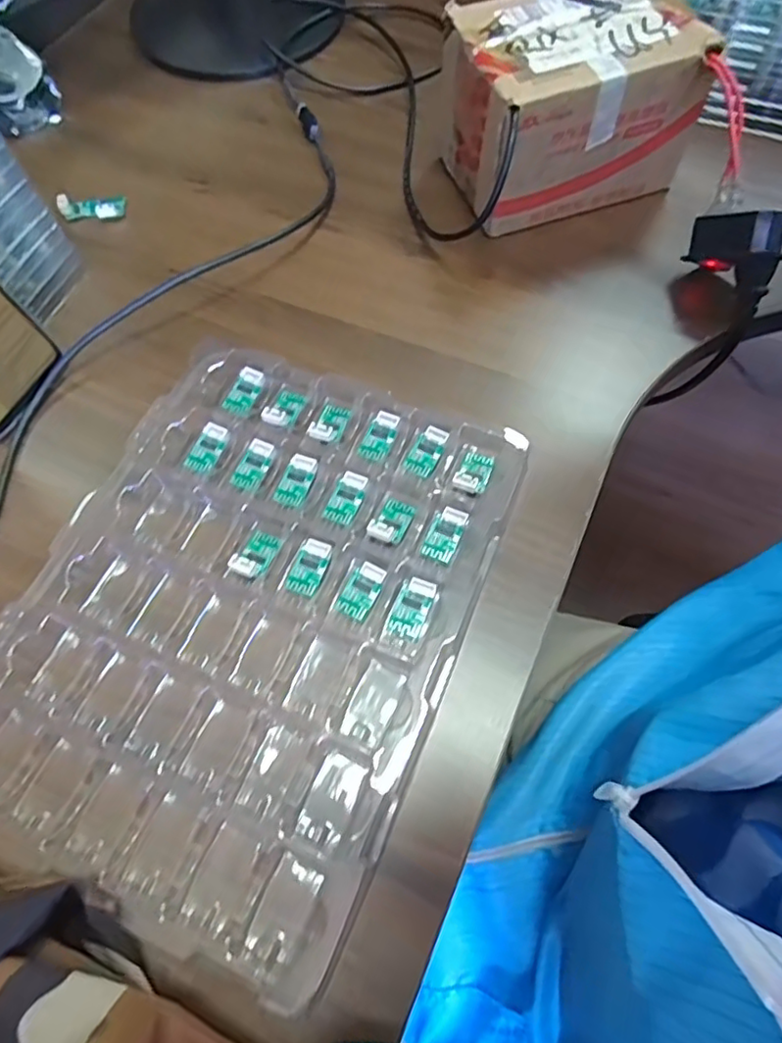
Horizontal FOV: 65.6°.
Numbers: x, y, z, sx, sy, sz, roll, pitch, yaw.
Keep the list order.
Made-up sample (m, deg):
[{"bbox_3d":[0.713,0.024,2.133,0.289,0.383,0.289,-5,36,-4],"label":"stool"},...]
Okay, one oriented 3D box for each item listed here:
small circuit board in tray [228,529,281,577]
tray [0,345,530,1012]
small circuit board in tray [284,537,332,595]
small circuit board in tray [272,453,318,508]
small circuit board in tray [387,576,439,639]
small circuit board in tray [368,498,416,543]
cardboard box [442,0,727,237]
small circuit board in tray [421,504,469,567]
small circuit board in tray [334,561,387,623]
[{"bbox_3d":[-0.071,0.017,0.320,0.017,0.010,0.027,25,67,12],"label":"small circuit board in tray"},{"bbox_3d":[-0.072,0.038,0.305,0.211,0.020,0.275,20,66,10],"label":"tray"},{"bbox_3d":[-0.042,0.023,0.316,0.017,0.007,0.028,19,65,10],"label":"small circuit board in tray"},{"bbox_3d":[-0.053,-0.024,0.339,0.017,0.006,0.029,18,65,9],"label":"small circuit board in tray"},{"bbox_3d":[0.011,0.043,0.304,0.017,0.004,0.030,21,83,11],"label":"small circuit board in tray"},{"bbox_3d":[0.001,-0.002,0.326,0.018,0.009,0.028,25,67,12],"label":"small circuit board in tray"},{"bbox_3d":[0.119,-0.280,0.416,0.146,0.101,0.108,-21,64,-9],"label":"cardboard box"},{"bbox_3d":[0.029,0.007,0.321,0.017,0.004,0.030,22,83,11],"label":"small circuit board in tray"},{"bbox_3d":[-0.015,0.034,0.306,0.018,0.007,0.027,28,67,14],"label":"small circuit board in tray"}]

